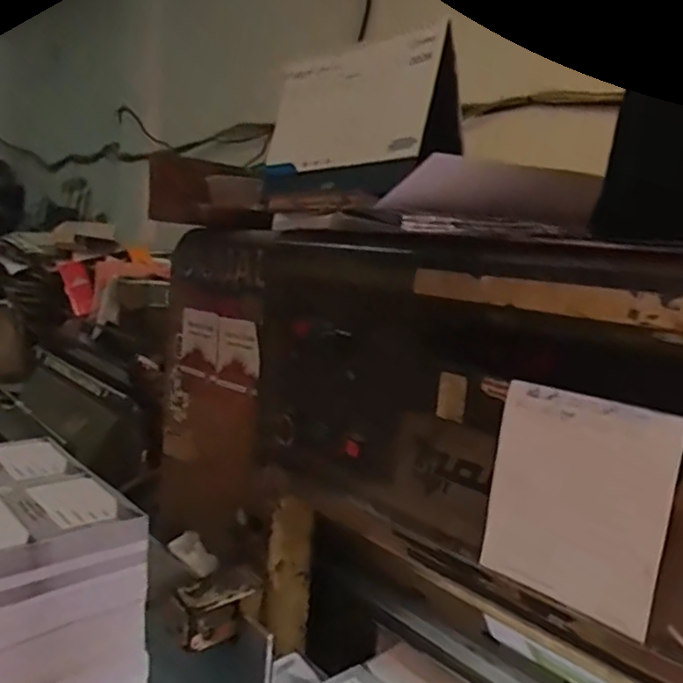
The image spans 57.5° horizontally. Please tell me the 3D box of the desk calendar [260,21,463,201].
[{"bbox_3d":[0.013,-0.255,0.723,0.095,0.174,0.235,-1,10,-42],"label":"desk calendar"}]

